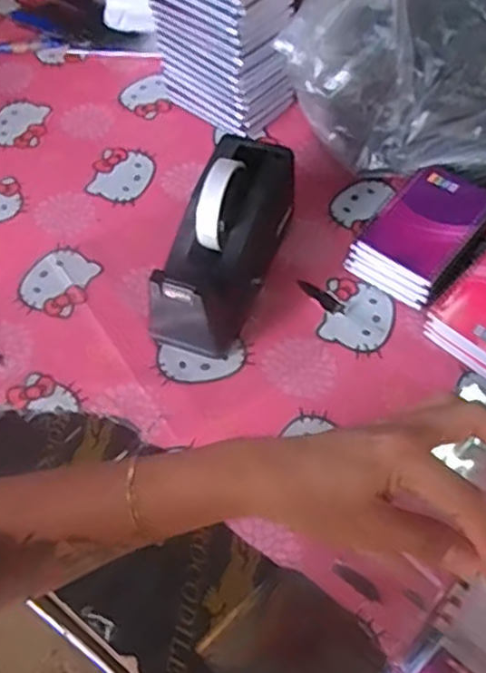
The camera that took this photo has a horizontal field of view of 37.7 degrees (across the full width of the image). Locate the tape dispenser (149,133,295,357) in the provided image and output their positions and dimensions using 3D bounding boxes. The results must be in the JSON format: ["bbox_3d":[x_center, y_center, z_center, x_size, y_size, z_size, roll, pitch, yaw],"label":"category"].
[{"bbox_3d":[-0.018,-0.092,0.669,0.078,0.120,0.203,19,58,15],"label":"tape dispenser"}]

